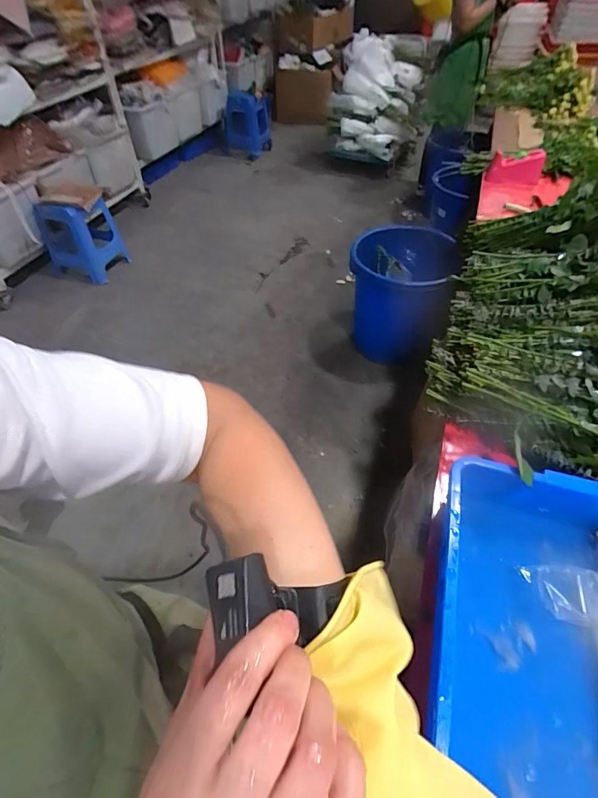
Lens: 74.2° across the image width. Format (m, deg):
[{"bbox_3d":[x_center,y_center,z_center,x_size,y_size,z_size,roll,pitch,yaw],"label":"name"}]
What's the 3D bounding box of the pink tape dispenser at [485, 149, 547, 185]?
[{"bbox_3d":[0.855,-0.907,1.558,0.202,0.108,0.057,0,49,2],"label":"pink tape dispenser"}]

